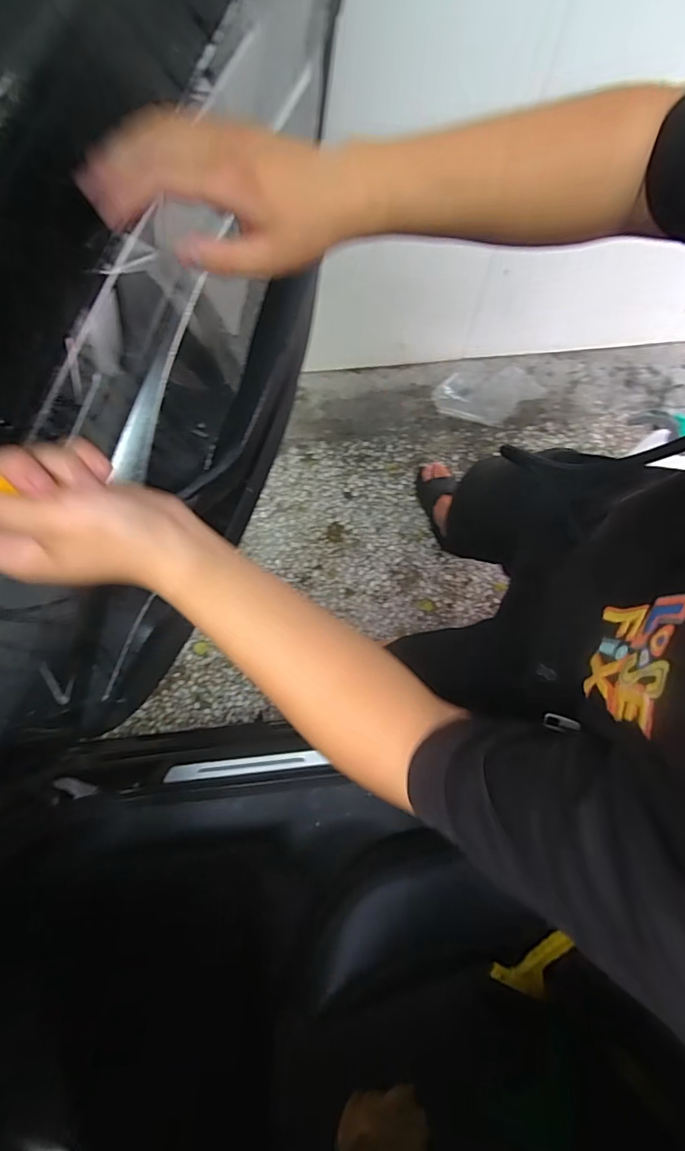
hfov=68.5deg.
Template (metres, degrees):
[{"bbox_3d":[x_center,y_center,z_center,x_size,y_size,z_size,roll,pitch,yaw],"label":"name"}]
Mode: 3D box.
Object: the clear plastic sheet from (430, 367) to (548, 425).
[{"bbox_3d":[0.407,-0.501,1.406,0.299,0.016,0.156,-6,75,0],"label":"clear plastic sheet"}]

